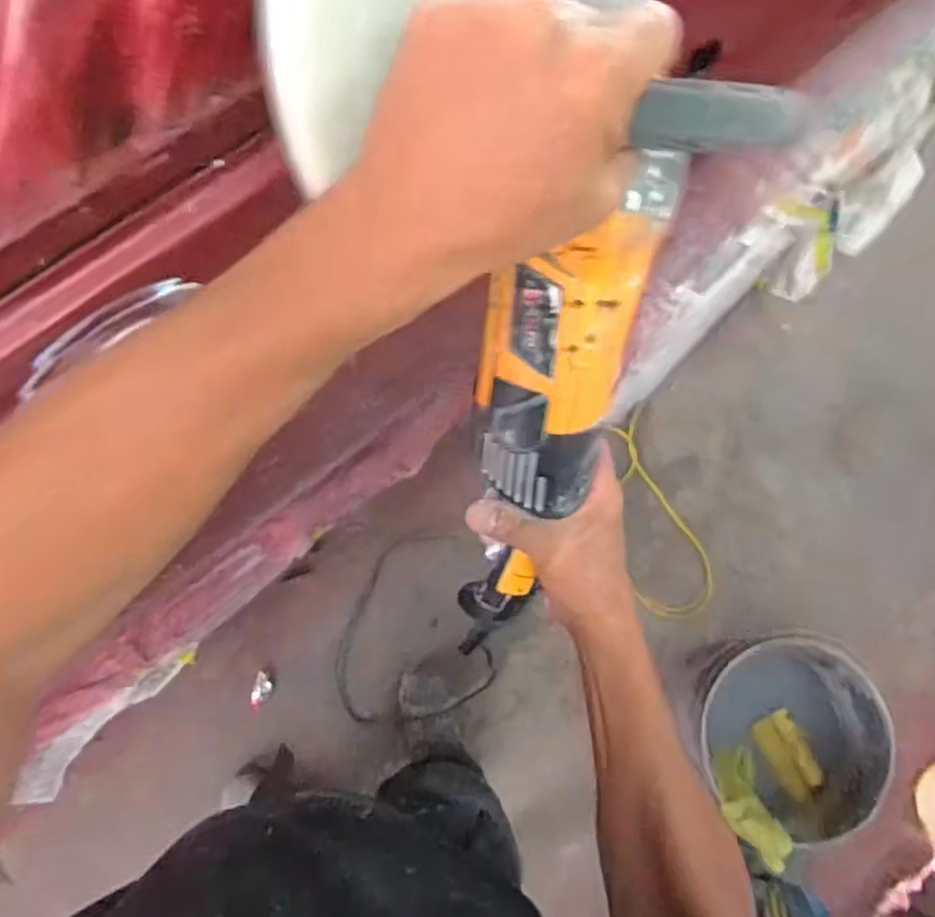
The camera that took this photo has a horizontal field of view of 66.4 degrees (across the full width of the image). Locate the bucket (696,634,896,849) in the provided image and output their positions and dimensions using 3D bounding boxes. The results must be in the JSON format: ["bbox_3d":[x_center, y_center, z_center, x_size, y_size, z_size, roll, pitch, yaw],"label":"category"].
[{"bbox_3d":[0.512,0.476,1.233,0.286,0.295,0.274,0,77,-1],"label":"bucket"}]

